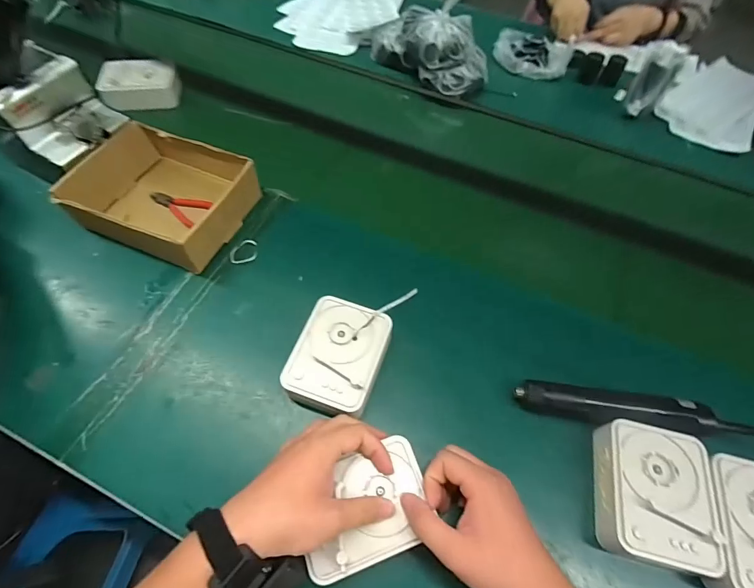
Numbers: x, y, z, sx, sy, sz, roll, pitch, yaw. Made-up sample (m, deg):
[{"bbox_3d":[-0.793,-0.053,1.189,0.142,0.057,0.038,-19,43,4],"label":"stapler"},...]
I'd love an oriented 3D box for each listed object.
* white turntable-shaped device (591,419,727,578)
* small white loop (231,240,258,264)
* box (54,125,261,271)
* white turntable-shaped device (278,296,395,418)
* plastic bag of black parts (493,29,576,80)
[{"bbox_3d":[0.281,0.204,0.402,0.099,0.044,0.129,14,58,6],"label":"white turntable-shaped device"},{"bbox_3d":[-0.193,-0.063,0.575,0.038,0.010,0.035,-7,59,-8],"label":"small white loop"},{"bbox_3d":[-0.308,-0.144,0.582,0.218,0.079,0.181,18,59,8],"label":"box"},{"bbox_3d":[-0.045,0.079,0.476,0.101,0.055,0.129,18,59,8],"label":"white turntable-shaped device"},{"bbox_3d":[0.345,-0.537,0.882,0.166,0.039,0.110,26,60,12],"label":"plastic bag of black parts"}]

